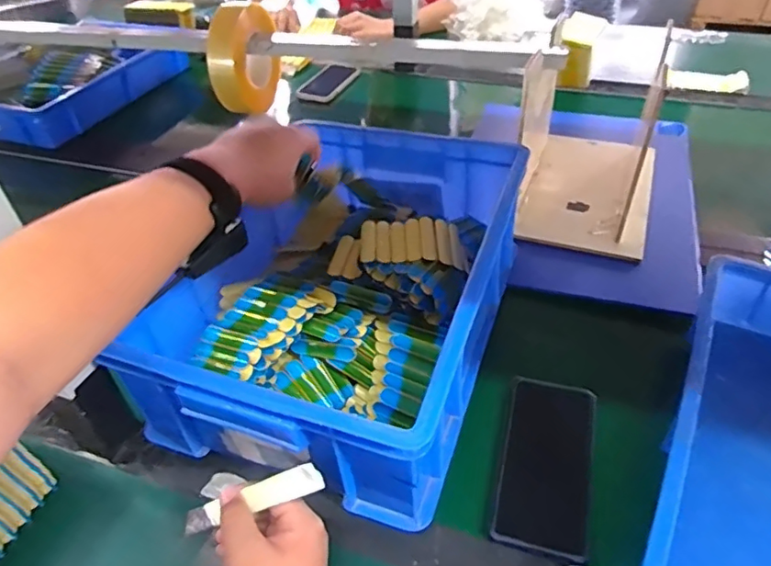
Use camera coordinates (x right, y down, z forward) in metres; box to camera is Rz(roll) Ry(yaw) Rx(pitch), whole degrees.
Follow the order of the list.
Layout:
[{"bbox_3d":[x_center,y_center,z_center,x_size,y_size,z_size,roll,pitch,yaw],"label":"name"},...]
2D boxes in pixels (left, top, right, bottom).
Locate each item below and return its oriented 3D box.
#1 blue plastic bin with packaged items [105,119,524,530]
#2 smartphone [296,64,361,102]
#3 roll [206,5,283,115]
[{"bbox_3d":[-0.036,0.003,0.577,0.279,0.142,0.393,12,45,16],"label":"blue plastic bin with packaged items"},{"bbox_3d":[-0.114,-0.403,1.129,0.079,0.015,0.136,18,47,22],"label":"smartphone"},{"bbox_3d":[-0.204,-0.317,0.812,0.067,0.144,0.135,3,43,7],"label":"roll"}]

